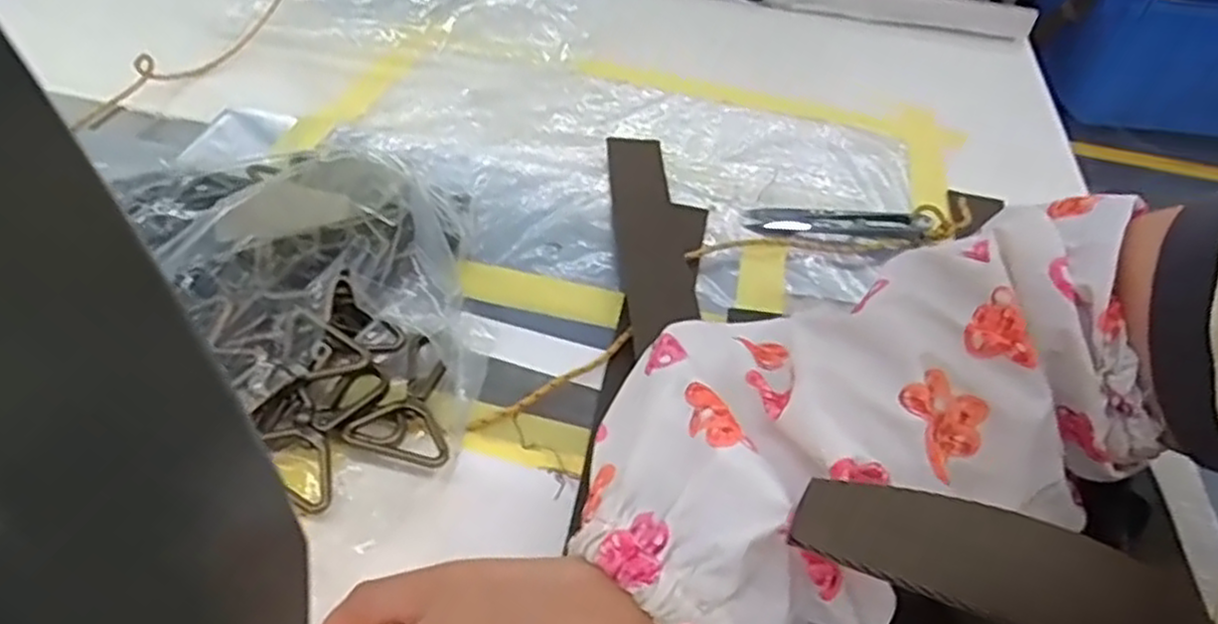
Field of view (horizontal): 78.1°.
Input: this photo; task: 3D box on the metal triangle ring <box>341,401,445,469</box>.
[{"bbox_3d":[-0.083,0.048,0.302,0.042,0.008,0.024,13,47,6],"label":"metal triangle ring"}]

